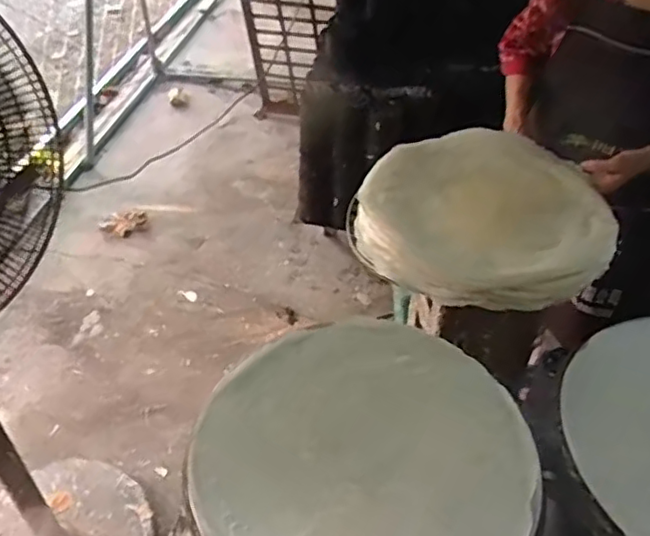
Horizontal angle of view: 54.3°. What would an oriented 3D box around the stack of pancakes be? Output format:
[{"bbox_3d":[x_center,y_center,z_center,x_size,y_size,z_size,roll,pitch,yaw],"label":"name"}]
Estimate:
[{"bbox_3d":[0.267,-0.092,1.022,0.405,0.089,0.360,-31,51,-30],"label":"stack of pancakes"}]

